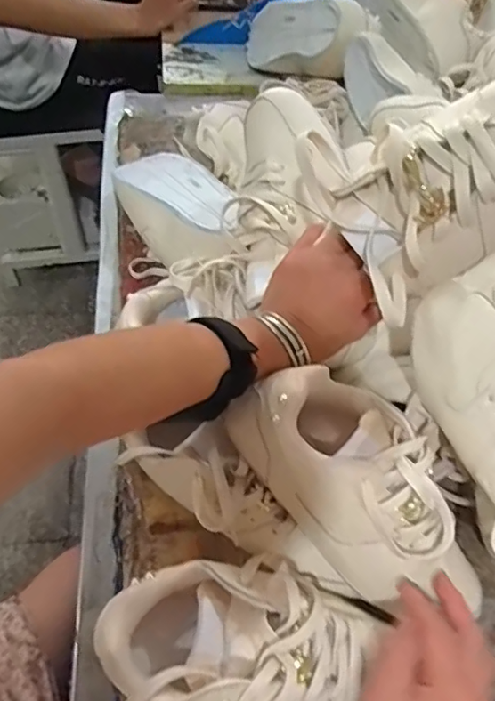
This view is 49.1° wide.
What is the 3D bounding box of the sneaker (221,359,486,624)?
[{"bbox_3d":[0.085,0.096,0.400,0.097,0.106,0.207,-37,67,-25],"label":"sneaker"}]

